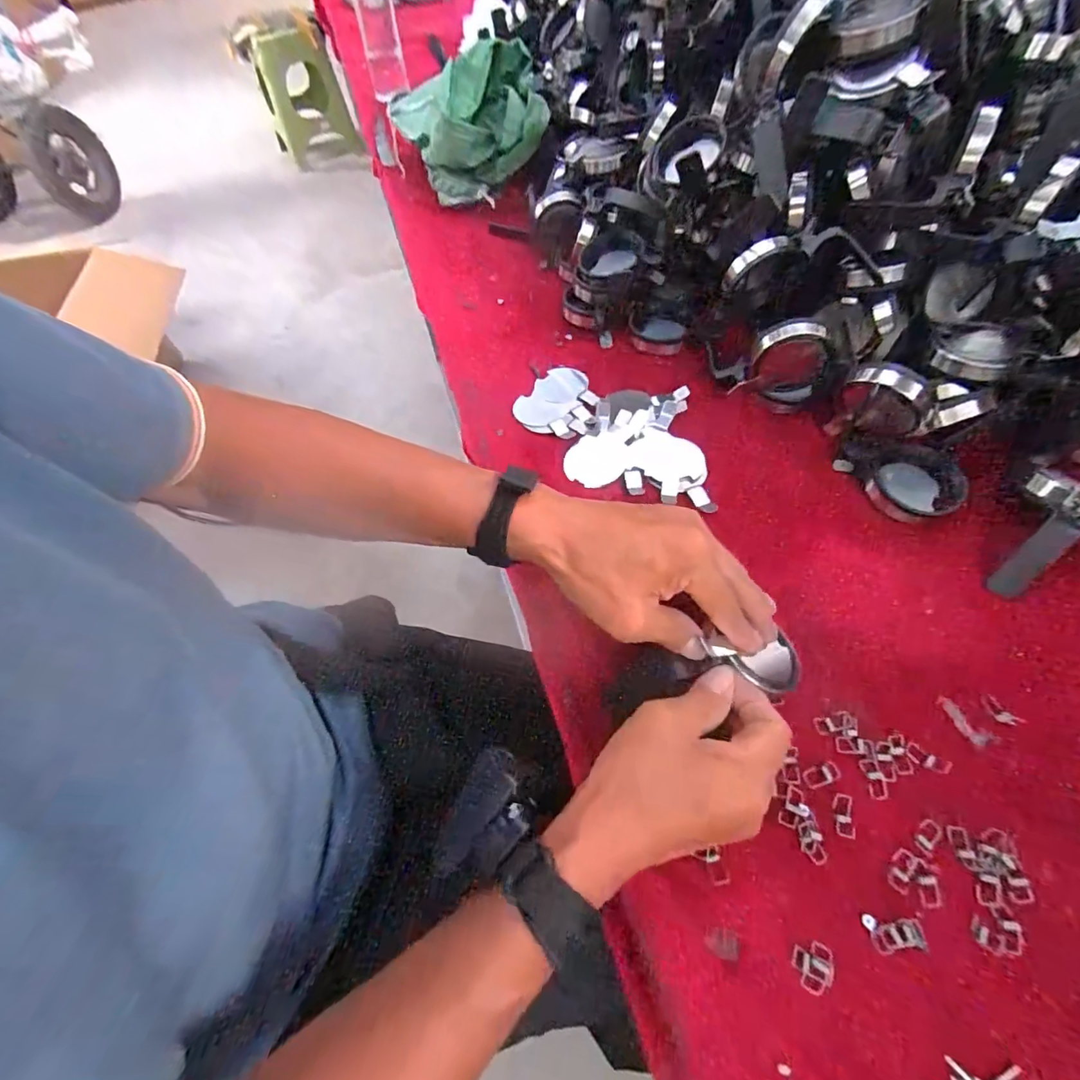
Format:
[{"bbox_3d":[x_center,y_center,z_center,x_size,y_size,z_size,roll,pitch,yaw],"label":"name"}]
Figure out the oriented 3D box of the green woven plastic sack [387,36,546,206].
[{"bbox_3d":[-0.095,-0.538,0.663,0.189,0.119,0.156,-12,59,-3],"label":"green woven plastic sack"}]

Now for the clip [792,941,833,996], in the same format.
[{"bbox_3d":[0.150,0.234,0.277,0.020,0.005,0.023,10,61,10],"label":"clip"}]

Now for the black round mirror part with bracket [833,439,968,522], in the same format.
[{"bbox_3d":[0.304,-0.050,0.423,0.097,0.023,0.059,15,62,13],"label":"black round mirror part with bracket"}]

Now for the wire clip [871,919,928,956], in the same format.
[{"bbox_3d":[0.199,0.221,0.281,0.026,0.004,0.014,-8,59,-1],"label":"wire clip"}]

